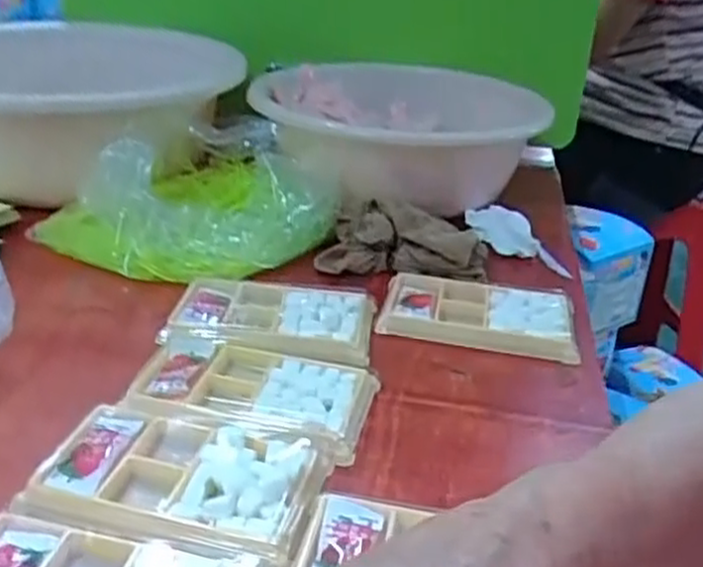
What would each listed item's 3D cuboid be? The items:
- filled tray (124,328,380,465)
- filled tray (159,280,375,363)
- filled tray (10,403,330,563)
[{"bbox_3d":[-0.058,0.060,0.455,0.139,0.014,0.079,11,28,10],"label":"filled tray"},{"bbox_3d":[-0.054,0.022,0.529,0.135,0.014,0.082,6,28,2],"label":"filled tray"},{"bbox_3d":[-0.084,0.094,0.385,0.130,0.014,0.079,10,28,8],"label":"filled tray"}]

